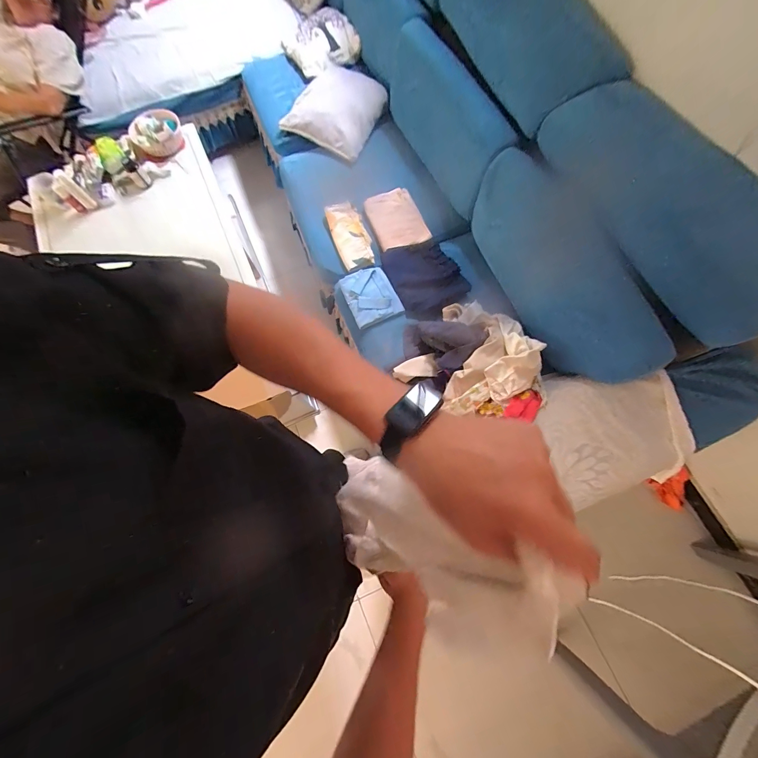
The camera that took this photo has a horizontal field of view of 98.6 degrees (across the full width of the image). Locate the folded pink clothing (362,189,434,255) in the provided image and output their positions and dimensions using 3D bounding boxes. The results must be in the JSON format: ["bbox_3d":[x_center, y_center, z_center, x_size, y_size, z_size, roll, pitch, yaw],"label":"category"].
[{"bbox_3d":[0.074,-0.647,1.332,0.209,0.069,0.246,-23,74,-5],"label":"folded pink clothing"}]

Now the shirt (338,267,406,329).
[{"bbox_3d":[-0.036,-0.317,1.229,0.175,0.034,0.223,-25,74,-6],"label":"shirt"}]

